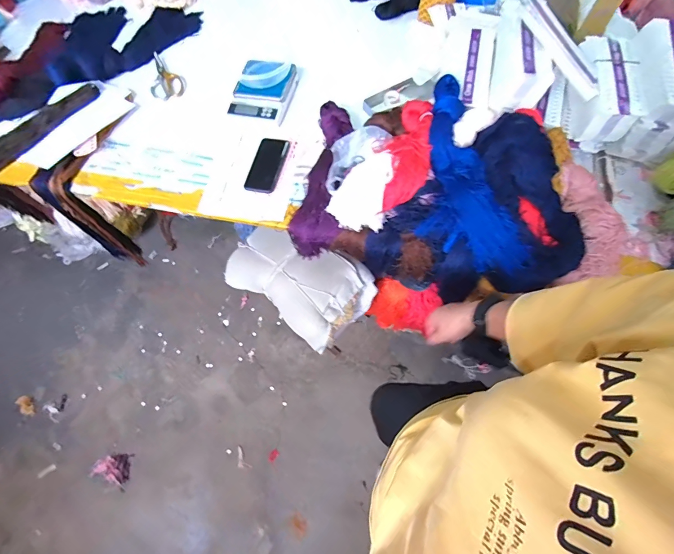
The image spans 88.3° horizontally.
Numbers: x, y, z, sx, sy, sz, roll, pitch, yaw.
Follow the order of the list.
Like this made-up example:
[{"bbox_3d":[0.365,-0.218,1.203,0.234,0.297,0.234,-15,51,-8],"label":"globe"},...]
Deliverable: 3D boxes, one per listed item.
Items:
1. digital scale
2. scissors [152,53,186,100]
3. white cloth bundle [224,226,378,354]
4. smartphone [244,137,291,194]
[{"bbox_3d":[-0.205,-0.546,0.997,0.152,0.052,0.203,12,66,9],"label":"digital scale"},{"bbox_3d":[-0.536,-0.637,1.092,0.101,0.005,0.230,-16,65,-4],"label":"scissors"},{"bbox_3d":[-0.125,0.000,1.046,0.434,0.131,0.248,34,71,17],"label":"white cloth bundle"},{"bbox_3d":[-0.179,-0.295,0.906,0.074,0.016,0.184,9,66,8],"label":"smartphone"}]

